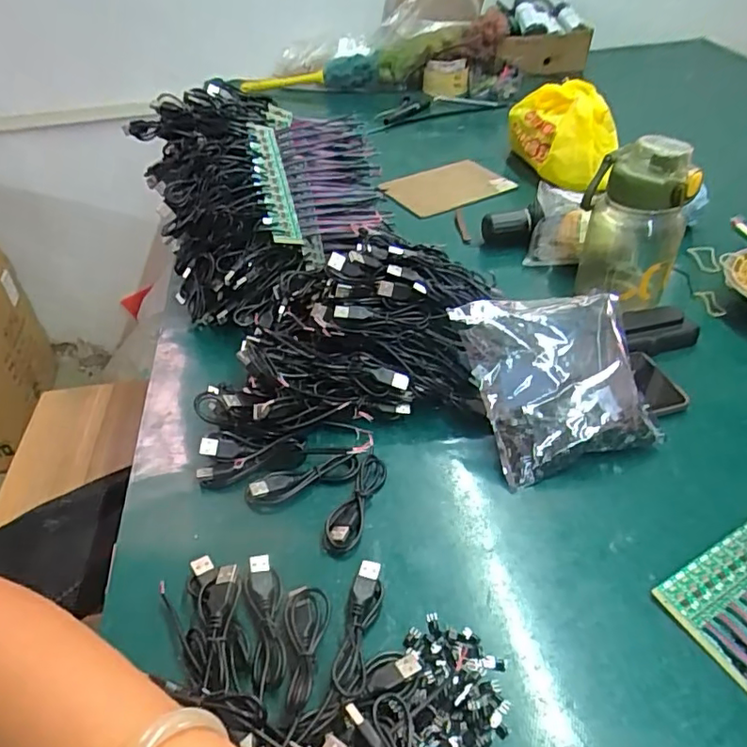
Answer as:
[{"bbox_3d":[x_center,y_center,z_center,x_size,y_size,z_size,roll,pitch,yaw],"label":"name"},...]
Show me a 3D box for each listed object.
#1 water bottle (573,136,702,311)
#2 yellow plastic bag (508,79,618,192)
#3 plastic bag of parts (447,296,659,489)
[{"bbox_3d":[0.253,-0.149,0.555,0.094,0.165,0.077,17,44,19],"label":"water bottle"},{"bbox_3d":[0.263,-0.333,0.800,0.146,0.121,0.127,7,41,13],"label":"yellow plastic bag"},{"bbox_3d":[0.150,0.000,0.461,0.132,0.032,0.146,-16,75,-8],"label":"plastic bag of parts"}]

